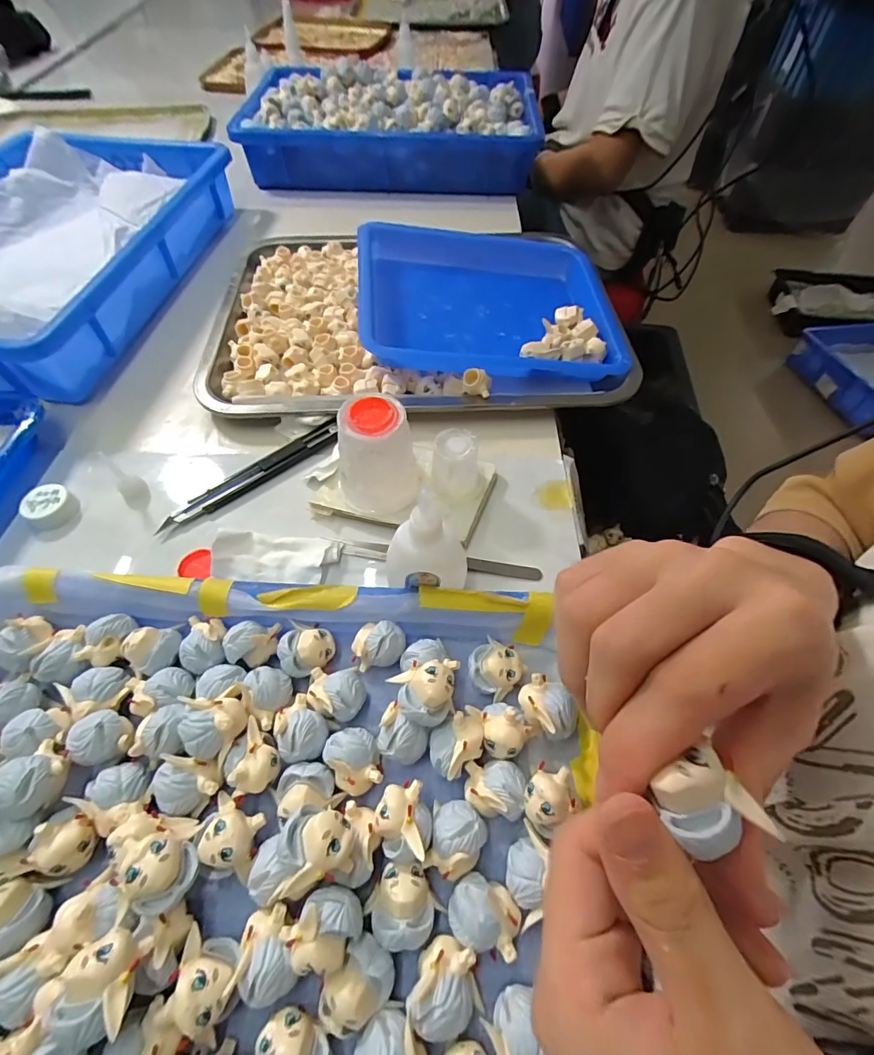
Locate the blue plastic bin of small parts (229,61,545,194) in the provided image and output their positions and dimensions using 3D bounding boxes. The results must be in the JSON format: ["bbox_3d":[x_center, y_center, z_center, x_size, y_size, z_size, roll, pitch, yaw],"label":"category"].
[{"bbox_3d":[-0.055,-0.520,0.595,0.355,0.071,0.218,3,58,1],"label":"blue plastic bin of small parts"}]

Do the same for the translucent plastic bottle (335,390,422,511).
[{"bbox_3d":[-0.037,-0.047,0.289,0.050,0.064,0.048,-4,58,-4],"label":"translucent plastic bottle"}]

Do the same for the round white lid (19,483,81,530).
[{"bbox_3d":[-0.257,-0.014,0.306,0.028,0.016,0.028,0,58,-1],"label":"round white lid"}]

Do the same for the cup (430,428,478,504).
[{"bbox_3d":[0.012,-0.038,0.302,0.029,0.044,0.031,0,58,-1],"label":"cup"}]

